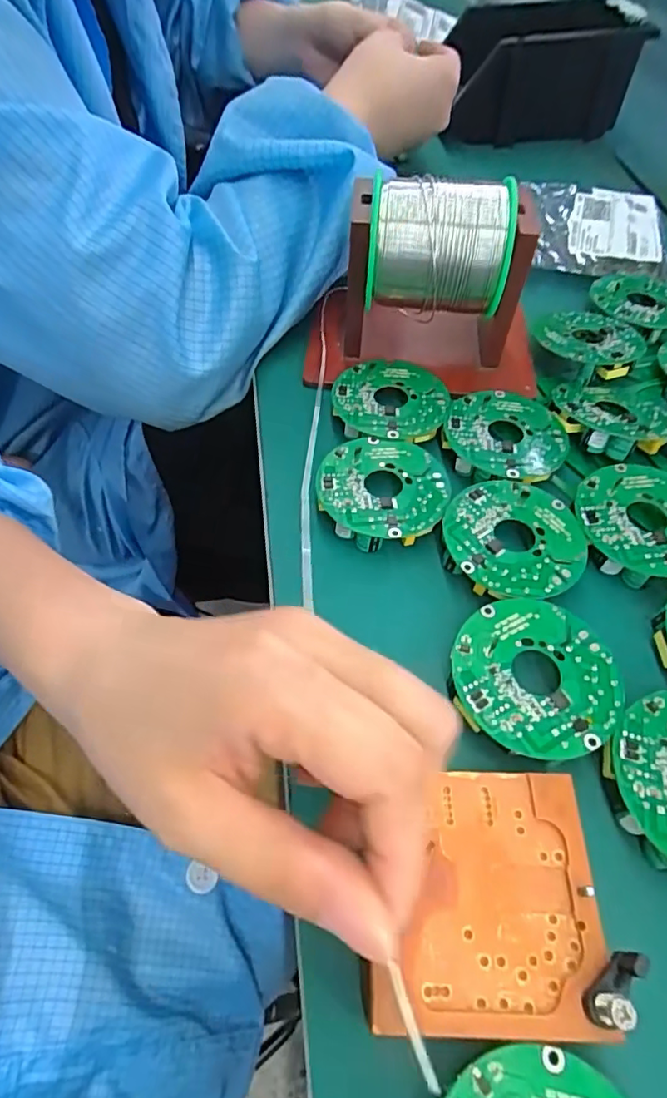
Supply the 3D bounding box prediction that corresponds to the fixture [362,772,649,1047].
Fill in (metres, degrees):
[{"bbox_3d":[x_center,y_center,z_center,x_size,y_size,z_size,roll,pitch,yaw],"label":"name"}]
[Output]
[{"bbox_3d":[0.048,0.108,0.173,0.070,0.015,0.070,2,56,0],"label":"fixture"}]

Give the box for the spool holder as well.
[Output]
[{"bbox_3d":[0.054,-0.142,0.316,0.140,0.108,0.062,3,56,0],"label":"spool holder"}]

